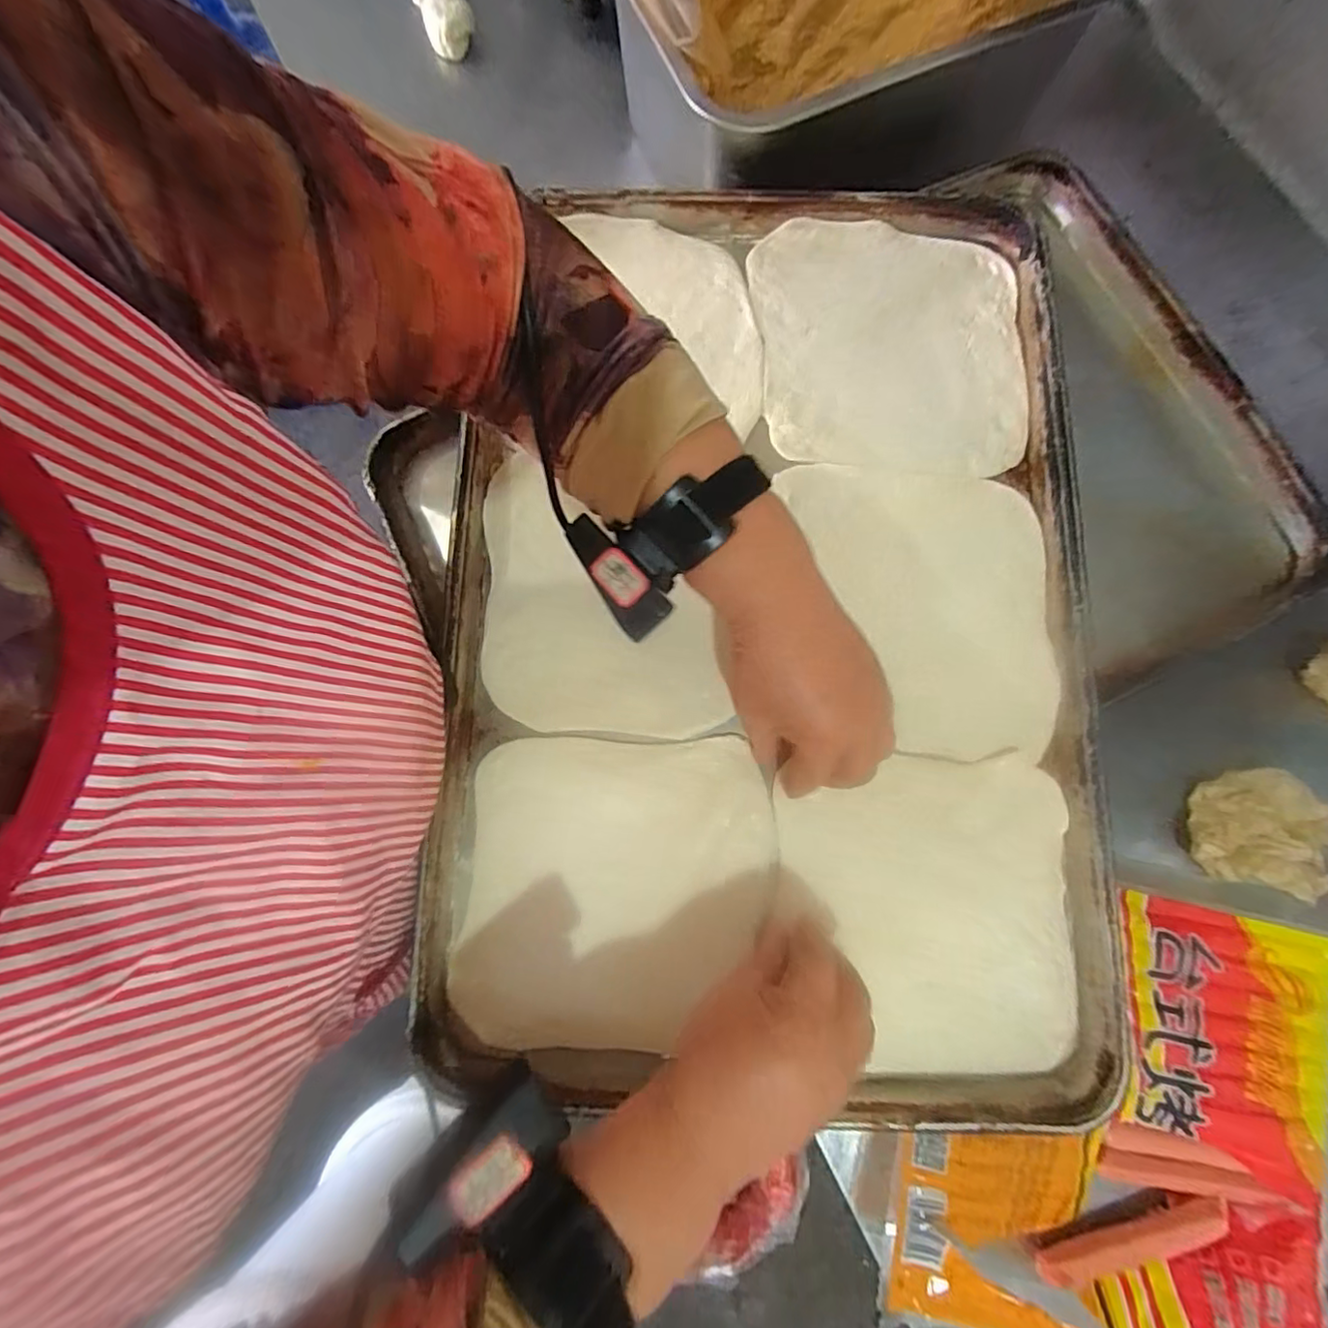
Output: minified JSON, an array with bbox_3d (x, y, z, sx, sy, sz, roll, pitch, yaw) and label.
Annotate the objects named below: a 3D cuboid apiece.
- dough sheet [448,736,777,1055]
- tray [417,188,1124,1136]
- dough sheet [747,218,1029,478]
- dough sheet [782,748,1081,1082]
[{"bbox_3d":[-0.028,0.137,0.360,0.186,0.010,0.175,-1,79,0],"label":"dough sheet"},{"bbox_3d":[0.065,-0.046,0.390,0.391,0.031,0.595,2,79,1],"label":"tray"},{"bbox_3d":[0.162,-0.230,0.426,0.190,0.007,0.193,2,79,1],"label":"dough sheet"},{"bbox_3d":[0.157,0.149,0.358,0.173,0.011,0.177,3,79,1],"label":"dough sheet"}]

